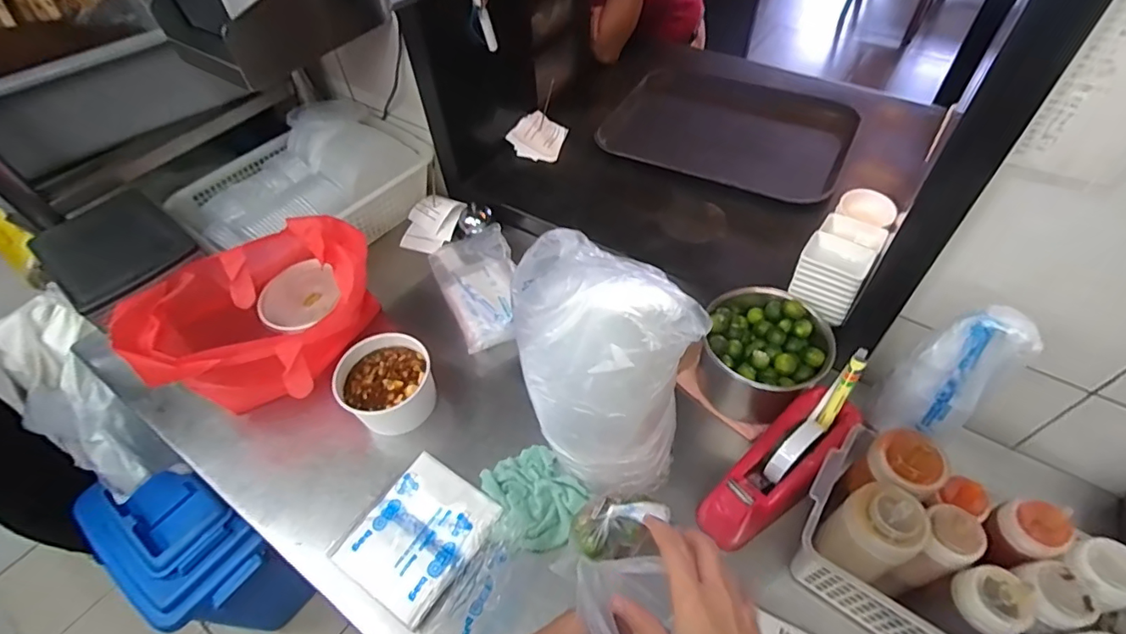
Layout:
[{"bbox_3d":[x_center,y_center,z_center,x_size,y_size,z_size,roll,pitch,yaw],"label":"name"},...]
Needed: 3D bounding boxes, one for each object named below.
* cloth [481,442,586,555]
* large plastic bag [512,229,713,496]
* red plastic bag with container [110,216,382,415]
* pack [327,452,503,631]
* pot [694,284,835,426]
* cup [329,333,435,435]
[{"bbox_3d":[-0.038,0.220,0.630,0.107,0.021,0.120,-31,56,-20],"label":"cloth"},{"bbox_3d":[0.033,0.058,0.547,0.186,0.291,0.118,34,61,27],"label":"large plastic bag"},{"bbox_3d":[-0.401,0.005,0.709,0.223,0.175,0.237,7,52,9],"label":"red plastic bag with container"},{"bbox_3d":[-0.172,0.253,0.610,0.143,0.023,0.153,29,58,24],"label":"pack"},{"bbox_3d":[0.255,0.050,0.678,0.131,0.121,0.144,-2,51,2],"label":"pot"},{"bbox_3d":[-0.234,0.096,0.706,0.118,0.069,0.133,-33,56,-21],"label":"cup"}]

